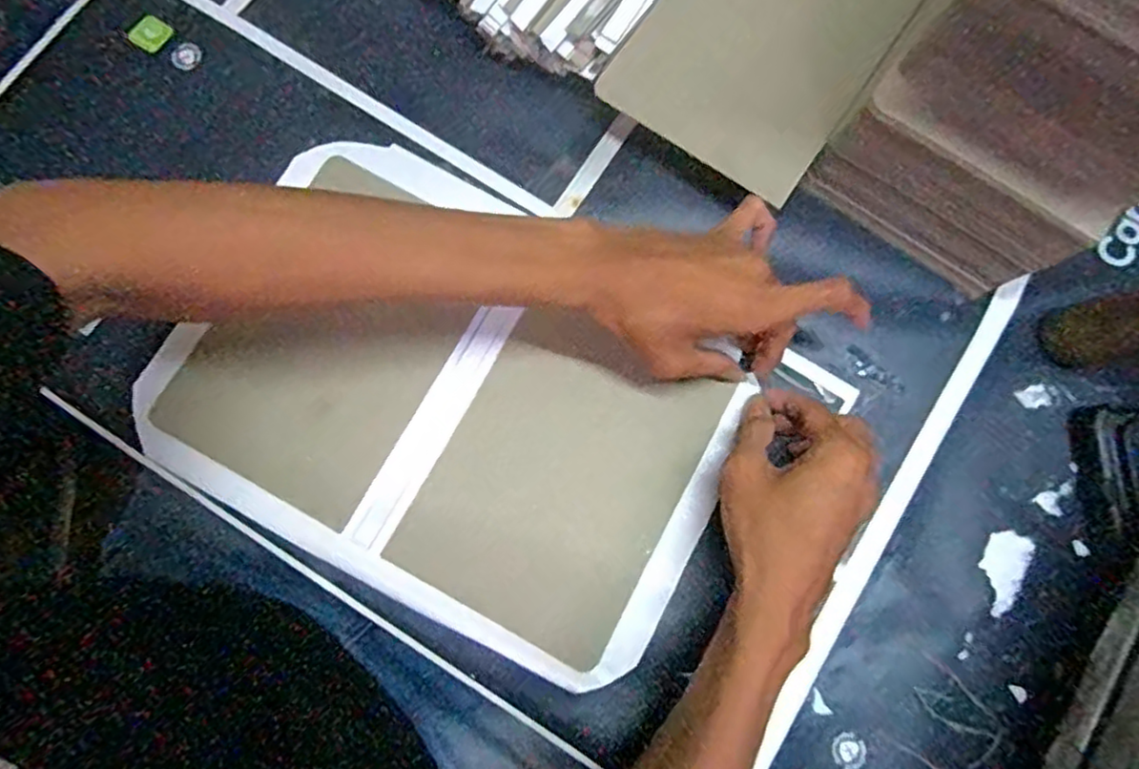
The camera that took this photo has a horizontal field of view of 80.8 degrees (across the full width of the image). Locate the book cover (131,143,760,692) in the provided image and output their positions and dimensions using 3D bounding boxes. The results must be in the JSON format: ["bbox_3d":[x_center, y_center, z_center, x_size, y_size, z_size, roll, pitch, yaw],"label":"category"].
[{"bbox_3d":[-0.070,0.008,0.430,0.342,0.011,0.243,29,78,5],"label":"book cover"}]

